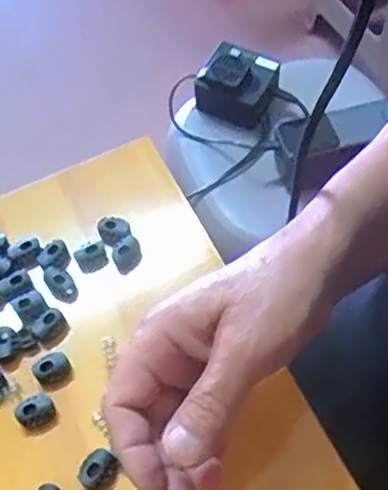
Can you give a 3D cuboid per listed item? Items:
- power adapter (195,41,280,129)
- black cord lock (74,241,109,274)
[{"bbox_3d":[0.051,-0.183,0.763,0.077,0.054,0.076,24,64,19],"label":"power adapter"},{"bbox_3d":[-0.065,0.008,0.425,0.020,0.008,0.017,-21,58,-7],"label":"black cord lock"}]

